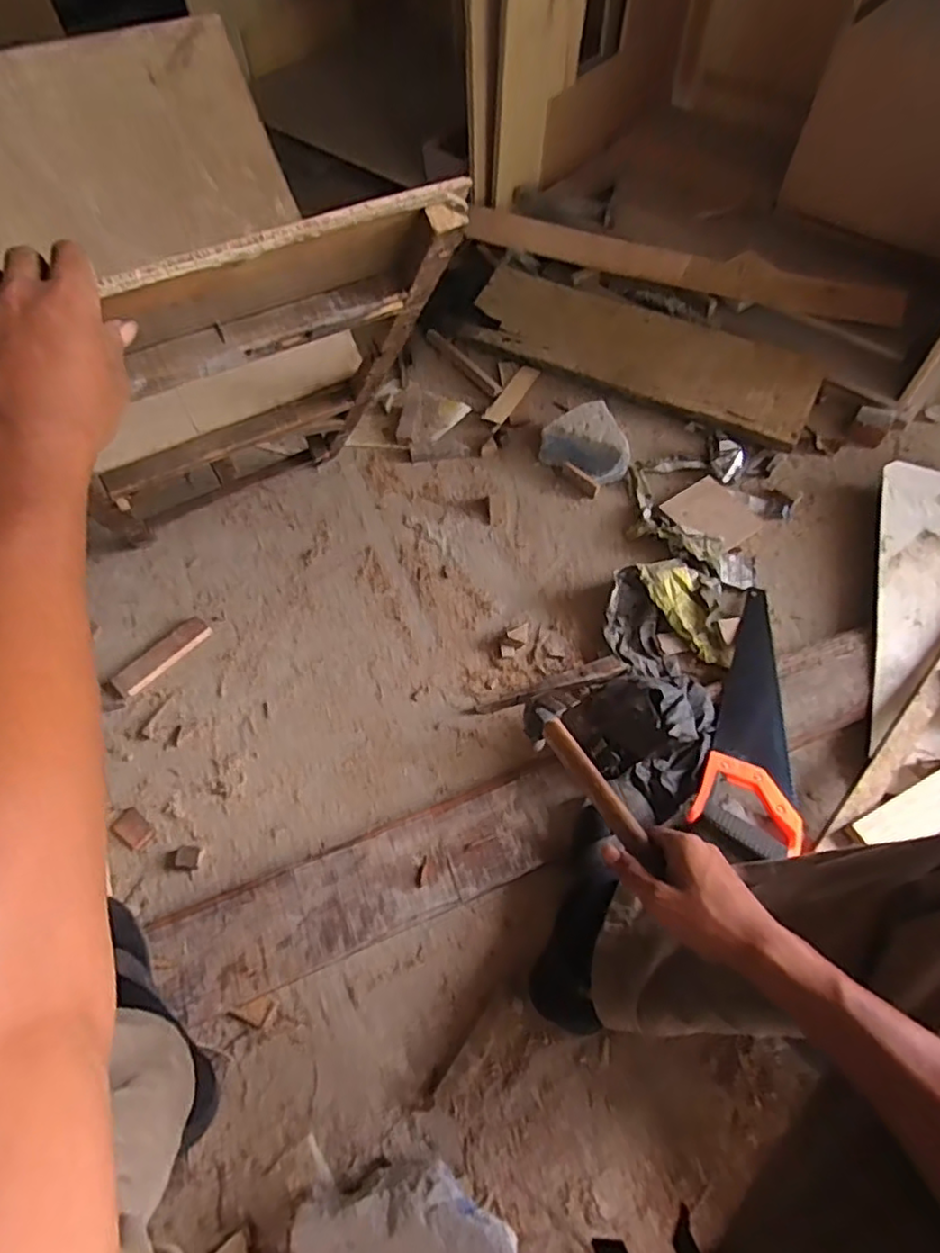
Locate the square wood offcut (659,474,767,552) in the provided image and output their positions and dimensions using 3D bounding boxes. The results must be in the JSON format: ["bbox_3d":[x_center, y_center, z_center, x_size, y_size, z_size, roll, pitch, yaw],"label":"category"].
[{"bbox_3d":[0.392,-0.181,1.026,0.127,0.012,0.124,-33,72,-20],"label":"square wood offcut"}]

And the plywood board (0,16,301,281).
[{"bbox_3d":[-0.368,-0.465,0.629,0.332,0.196,0.023,-25,18,-15],"label":"plywood board"}]

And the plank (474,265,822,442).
[{"bbox_3d":[0.303,-0.510,1.161,0.633,0.037,0.180,27,80,15],"label":"plank"}]

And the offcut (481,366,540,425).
[{"bbox_3d":[0.078,-0.427,1.174,0.046,0.008,0.151,29,65,17],"label":"offcut"}]

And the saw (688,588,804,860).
[{"bbox_3d":[0.385,0.107,0.828,0.116,0.022,0.394,20,54,16],"label":"saw"}]

